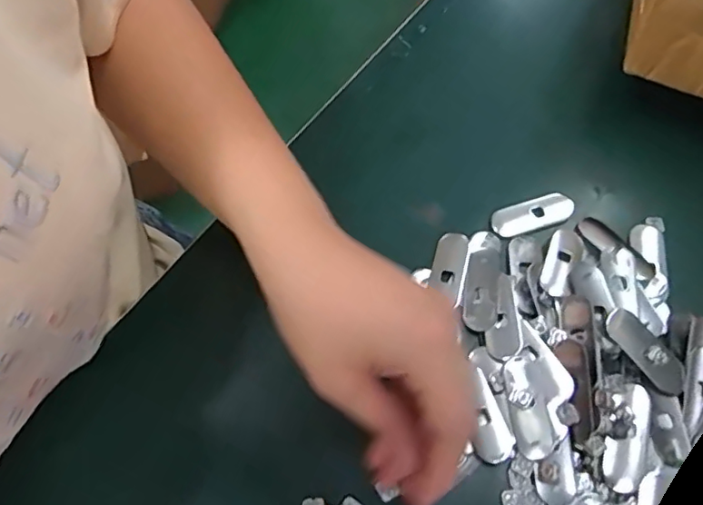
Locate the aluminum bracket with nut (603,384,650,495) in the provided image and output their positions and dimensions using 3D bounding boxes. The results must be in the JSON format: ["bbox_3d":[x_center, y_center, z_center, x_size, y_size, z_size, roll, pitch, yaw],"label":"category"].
[{"bbox_3d":[0.134,0.088,0.271,0.017,0.004,0.050,17,66,8],"label":"aluminum bracket with nut"}]

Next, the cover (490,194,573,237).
[{"bbox_3d":[0.109,-0.024,0.338,0.051,0.004,0.019,-16,66,-8],"label":"cover"}]

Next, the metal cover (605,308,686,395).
[{"bbox_3d":[0.153,0.050,0.289,0.019,0.004,0.048,-37,70,-16],"label":"metal cover"}]

